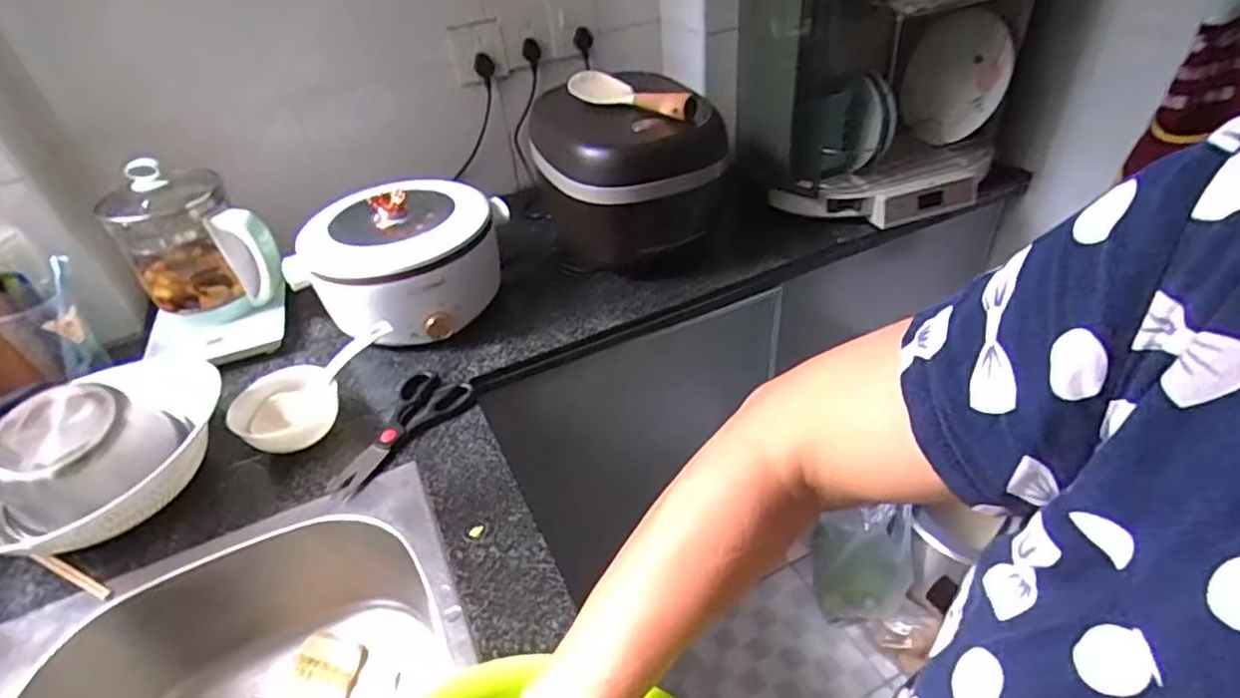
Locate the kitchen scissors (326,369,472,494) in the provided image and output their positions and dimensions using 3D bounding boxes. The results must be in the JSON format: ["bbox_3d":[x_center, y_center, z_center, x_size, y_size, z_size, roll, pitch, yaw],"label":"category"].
[{"bbox_3d":[-0.265,0.092,0.770,0.082,0.015,0.195,12,42,20],"label":"kitchen scissors"}]

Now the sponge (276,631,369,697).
[{"bbox_3d":[-0.334,0.372,0.709,0.078,0.025,0.102,5,40,14],"label":"sponge"}]

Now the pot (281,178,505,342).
[{"bbox_3d":[-0.307,-0.140,0.929,0.243,0.148,0.236,-3,39,3],"label":"pot"}]

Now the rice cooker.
[{"bbox_3d":[0.017,-0.298,1.012,0.281,0.198,0.312,-8,39,-3],"label":"rice cooker"}]

